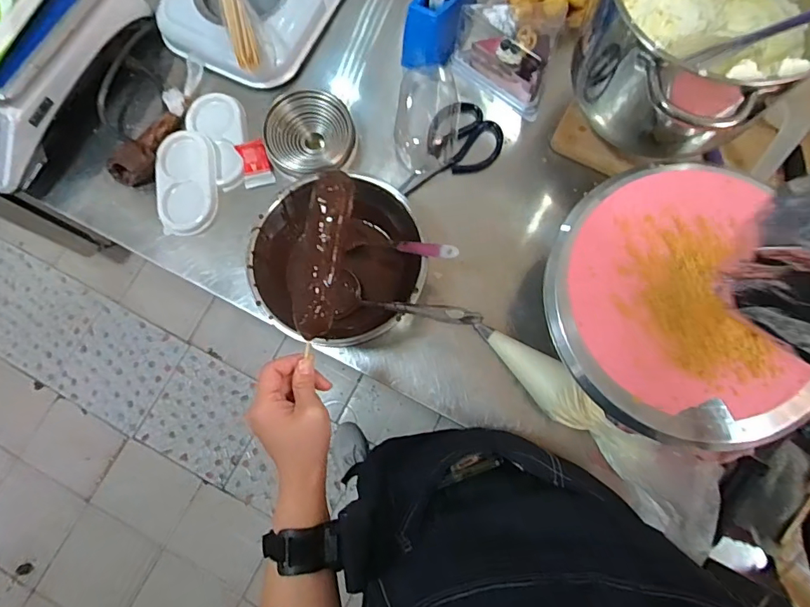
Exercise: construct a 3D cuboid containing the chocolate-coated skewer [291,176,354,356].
[{"bbox_3d":[-0.076,-0.039,0.437,0.036,0.021,0.155,12,95,4],"label":"chocolate-coated skewer"}]

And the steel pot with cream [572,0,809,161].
[{"bbox_3d":[0.309,-0.288,0.525,0.224,0.180,0.232,0,77,2],"label":"steel pot with cream"}]

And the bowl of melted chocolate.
[{"bbox_3d":[-0.081,-0.041,0.608,0.200,0.098,0.193,0,77,2],"label":"bowl of melted chocolate"}]

